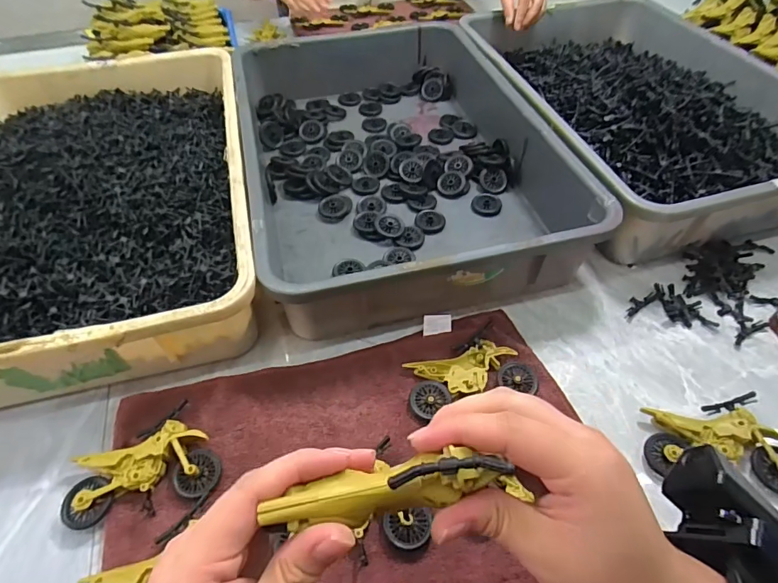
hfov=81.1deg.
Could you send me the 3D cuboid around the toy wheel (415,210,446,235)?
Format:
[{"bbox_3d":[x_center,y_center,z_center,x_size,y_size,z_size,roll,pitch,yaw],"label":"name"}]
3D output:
[{"bbox_3d":[0.052,-0.090,0.578,0.038,0.011,0.041,0,51,0],"label":"toy wheel"}]

